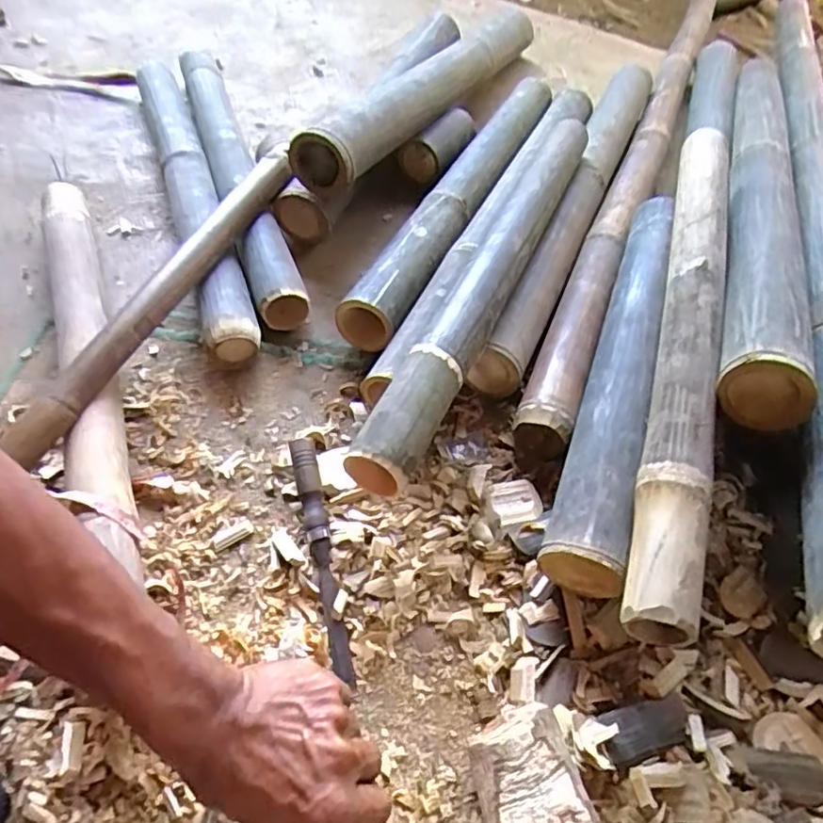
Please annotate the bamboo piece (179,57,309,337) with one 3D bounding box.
[{"bbox_3d":[-0.259,-0.354,0.886,0.071,0.069,0.616,-15,57,-14],"label":"bamboo piece"}]

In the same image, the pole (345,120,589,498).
[{"bbox_3d":[0.099,-0.177,0.700,0.056,0.048,0.641,22,56,11],"label":"pole"}]

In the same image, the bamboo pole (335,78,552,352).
[{"bbox_3d":[0.079,-0.325,0.884,0.073,0.075,0.648,22,56,12],"label":"bamboo pole"}]

